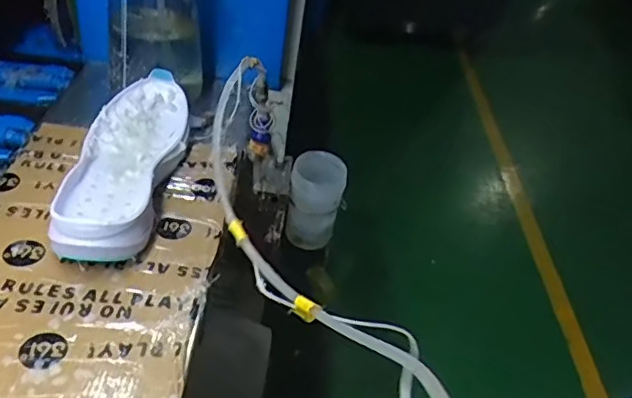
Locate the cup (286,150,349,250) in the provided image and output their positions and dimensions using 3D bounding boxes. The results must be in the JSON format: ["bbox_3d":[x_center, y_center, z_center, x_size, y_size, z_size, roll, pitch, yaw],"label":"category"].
[{"bbox_3d":[0.001,0.002,0.802,0.070,0.127,0.073,7,39,-6],"label":"cup"}]

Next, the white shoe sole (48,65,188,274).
[{"bbox_3d":[-0.194,-0.038,0.594,0.103,0.047,0.277,4,39,-9],"label":"white shoe sole"}]

